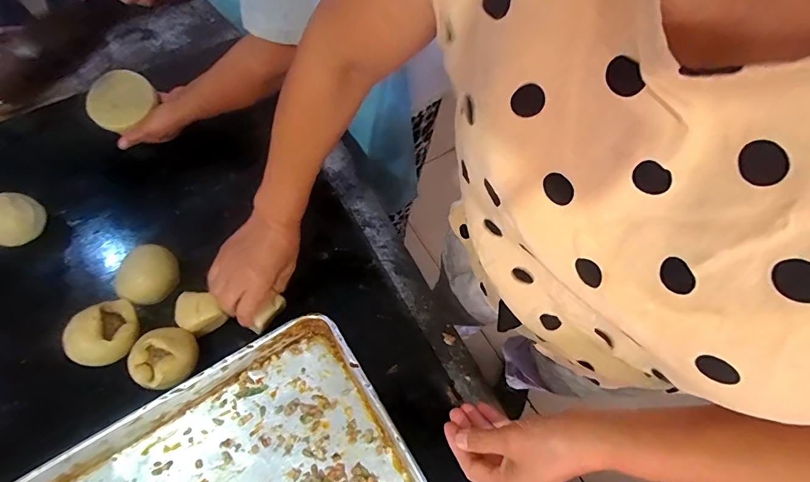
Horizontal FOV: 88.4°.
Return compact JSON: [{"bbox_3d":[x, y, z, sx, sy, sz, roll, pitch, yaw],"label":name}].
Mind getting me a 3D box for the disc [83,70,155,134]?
[{"bbox_3d":[-0.456,-0.227,0.663,0.070,0.014,0.099,47,69,-26],"label":"disc"}]

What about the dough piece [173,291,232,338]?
[{"bbox_3d":[-0.270,0.091,0.542,0.051,0.036,0.053,-35,69,-16],"label":"dough piece"}]

